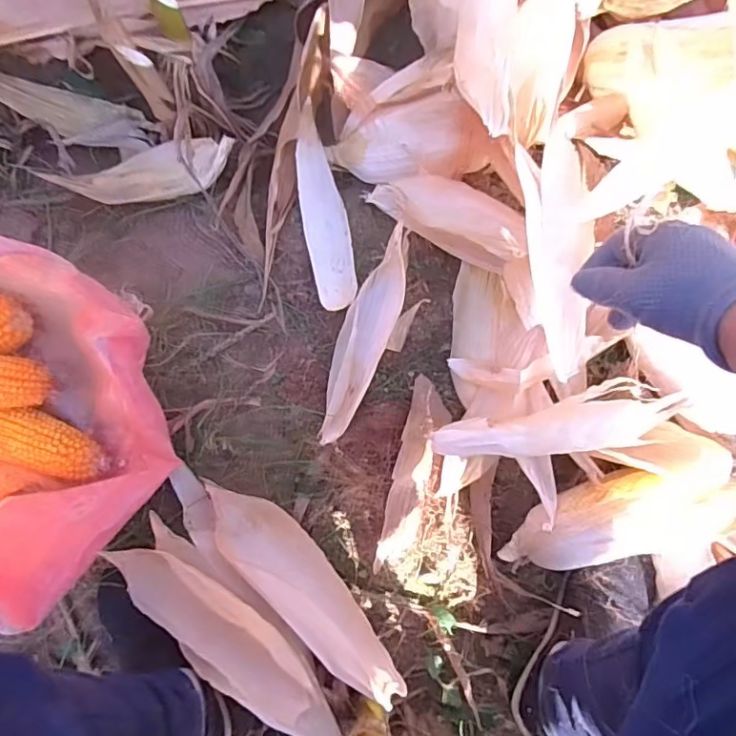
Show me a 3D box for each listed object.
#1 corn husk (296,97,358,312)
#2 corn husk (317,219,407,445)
[{"bbox_3d":[-0.051,-0.175,0.598,0.051,0.041,0.222,-13,79,-1],"label":"corn husk"},{"bbox_3d":[-0.006,-0.029,0.578,0.051,0.023,0.236,21,100,5],"label":"corn husk"}]

